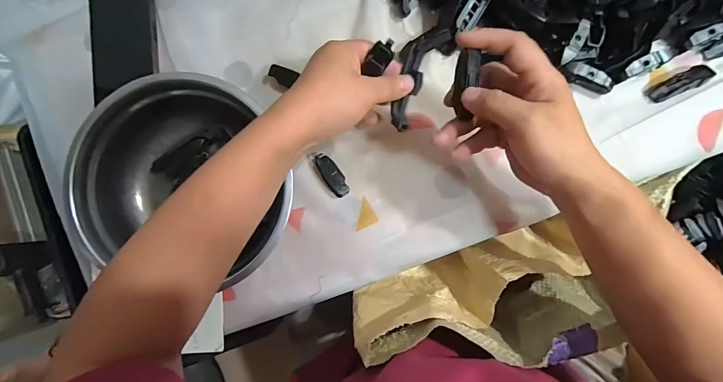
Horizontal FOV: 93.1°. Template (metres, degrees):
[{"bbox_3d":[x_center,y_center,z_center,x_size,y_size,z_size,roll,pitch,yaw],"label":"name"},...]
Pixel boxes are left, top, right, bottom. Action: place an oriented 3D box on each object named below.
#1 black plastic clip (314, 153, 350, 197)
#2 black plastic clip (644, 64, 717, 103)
[{"bbox_3d":[-0.031,-0.016,0.356,0.019,0.012,0.049,-35,85,5],"label":"black plastic clip"},{"bbox_3d":[0.305,-0.103,0.328,0.054,0.004,0.019,-25,72,15],"label":"black plastic clip"}]

